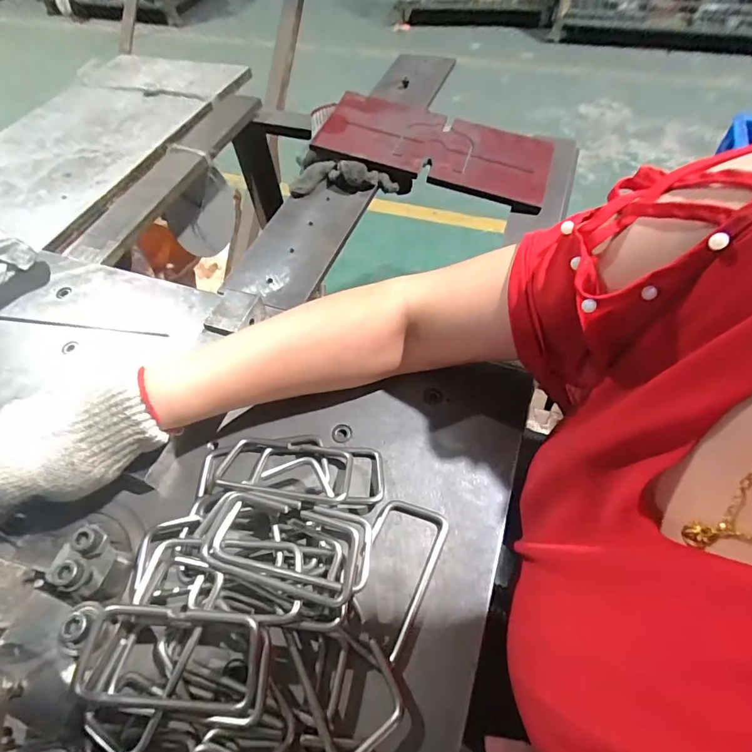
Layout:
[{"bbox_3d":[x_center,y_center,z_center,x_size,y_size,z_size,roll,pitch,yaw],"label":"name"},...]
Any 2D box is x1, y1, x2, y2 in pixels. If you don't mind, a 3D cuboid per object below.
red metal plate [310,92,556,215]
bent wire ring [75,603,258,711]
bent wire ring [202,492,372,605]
[{"bbox_3d":[0.082,-0.317,0.587,0.308,0.015,0.165,19,62,6],"label":"red metal plate"},{"bbox_3d":[-0.123,0.167,0.258,0.104,0.011,0.051,4,68,-1],"label":"bent wire ring"},{"bbox_3d":[-0.058,0.113,0.293,0.109,0.011,0.059,14,53,6],"label":"bent wire ring"}]

